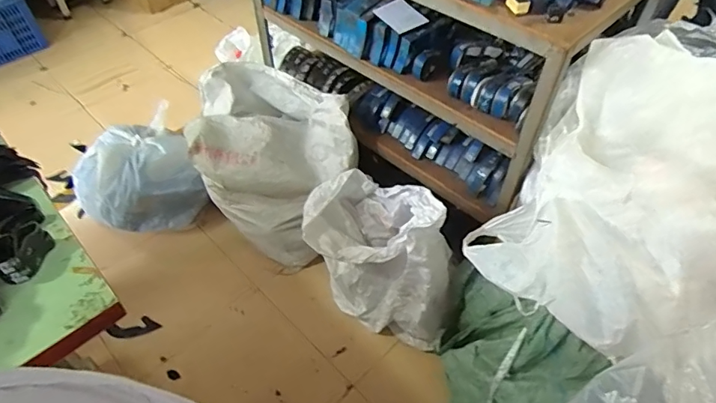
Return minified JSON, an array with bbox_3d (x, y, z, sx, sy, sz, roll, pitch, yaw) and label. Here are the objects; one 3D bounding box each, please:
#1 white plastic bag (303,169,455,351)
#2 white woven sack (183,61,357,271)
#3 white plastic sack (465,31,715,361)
[{"bbox_3d":[0.068,0.156,1.456,0.283,0.586,0.537,-34,60,-21],"label":"white plastic bag"},{"bbox_3d":[-0.322,-0.124,1.753,0.576,0.525,0.435,31,61,23],"label":"white woven sack"},{"bbox_3d":[0.584,-0.017,0.940,0.522,0.366,0.608,33,62,24],"label":"white plastic sack"}]

